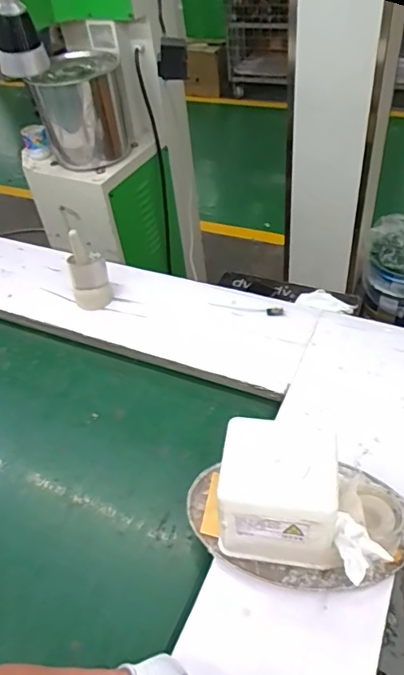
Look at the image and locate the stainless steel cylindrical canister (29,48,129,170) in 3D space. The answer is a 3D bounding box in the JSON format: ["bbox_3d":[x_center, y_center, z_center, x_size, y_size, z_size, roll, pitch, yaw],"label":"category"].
[{"bbox_3d":[-0.343,-0.667,1.482,0.226,0.254,0.215,-7,45,1],"label":"stainless steel cylindrical canister"}]

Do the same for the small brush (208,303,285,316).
[{"bbox_3d":[0.098,-0.064,1.129,0.172,0.008,0.026,7,45,14],"label":"small brush"}]

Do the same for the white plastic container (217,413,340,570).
[{"bbox_3d":[0.111,0.220,0.701,0.162,0.158,0.140,4,46,12],"label":"white plastic container"}]

